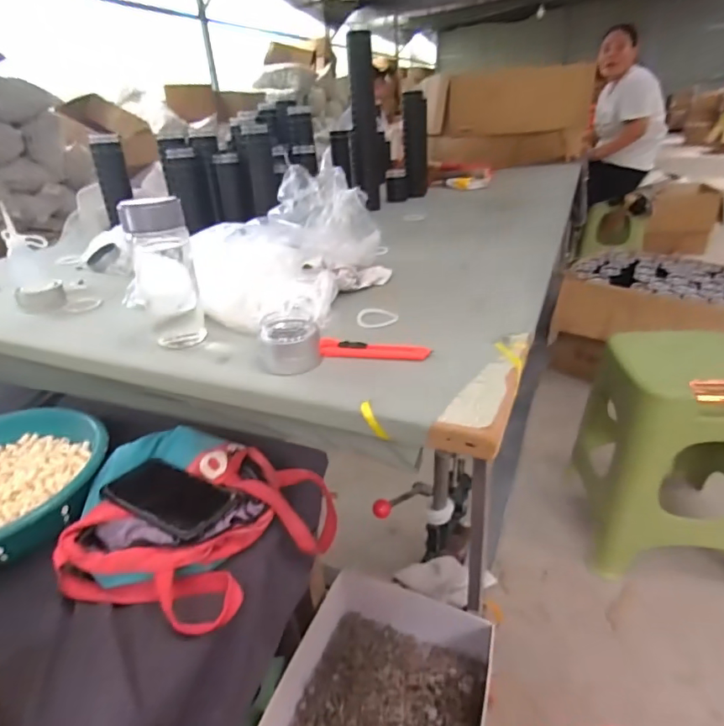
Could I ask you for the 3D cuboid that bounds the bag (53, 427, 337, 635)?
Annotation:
[{"bbox_3d":[-0.188,0.195,0.547,0.271,0.118,0.222,1,29,9],"label":"bag"}]

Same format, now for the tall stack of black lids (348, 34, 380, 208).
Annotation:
[{"bbox_3d":[0.007,-0.668,1.325,0.069,0.433,0.075,-2,28,4],"label":"tall stack of black lids"}]

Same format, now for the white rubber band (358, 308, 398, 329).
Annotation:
[{"bbox_3d":[0.022,-0.063,0.648,0.054,0.005,0.070,-1,28,5],"label":"white rubber band"}]

